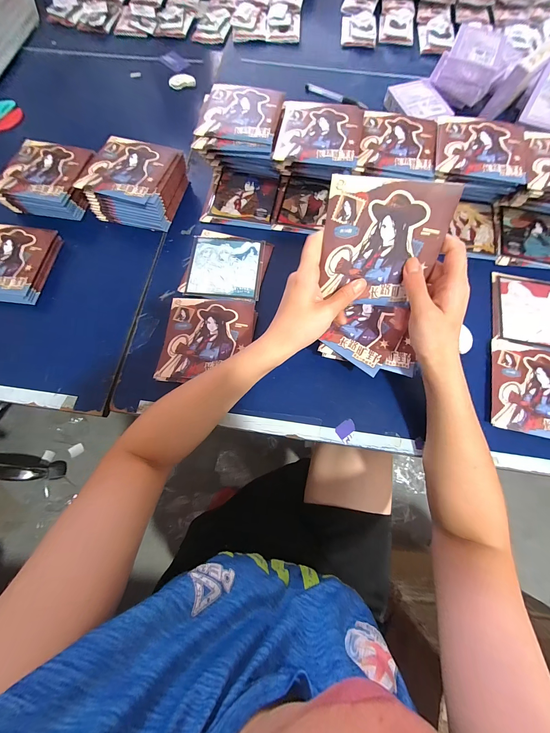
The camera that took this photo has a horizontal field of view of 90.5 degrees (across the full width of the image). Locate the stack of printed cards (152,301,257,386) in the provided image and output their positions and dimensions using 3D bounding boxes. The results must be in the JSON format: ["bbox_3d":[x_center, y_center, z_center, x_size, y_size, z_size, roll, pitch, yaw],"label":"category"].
[{"bbox_3d":[-0.092,-0.036,0.378,0.120,0.018,0.124,7,73,2],"label":"stack of printed cards"}]

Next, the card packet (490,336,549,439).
[{"bbox_3d":[0.341,0.029,0.351,0.118,0.008,0.124,15,73,5],"label":"card packet"}]

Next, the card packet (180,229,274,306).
[{"bbox_3d":[-0.073,-0.153,0.415,0.119,0.009,0.119,11,73,4],"label":"card packet"}]

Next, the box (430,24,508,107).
[{"bbox_3d":[0.346,-0.543,0.494,0.093,0.060,0.104,22,74,7],"label":"box"}]

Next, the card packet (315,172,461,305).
[{"bbox_3d":[0.107,-0.120,0.276,0.114,0.116,0.004,5,36,3],"label":"card packet"}]

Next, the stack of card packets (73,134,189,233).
[{"bbox_3d":[-0.219,-0.290,0.430,0.128,0.052,0.127,15,73,5],"label":"stack of card packets"}]

